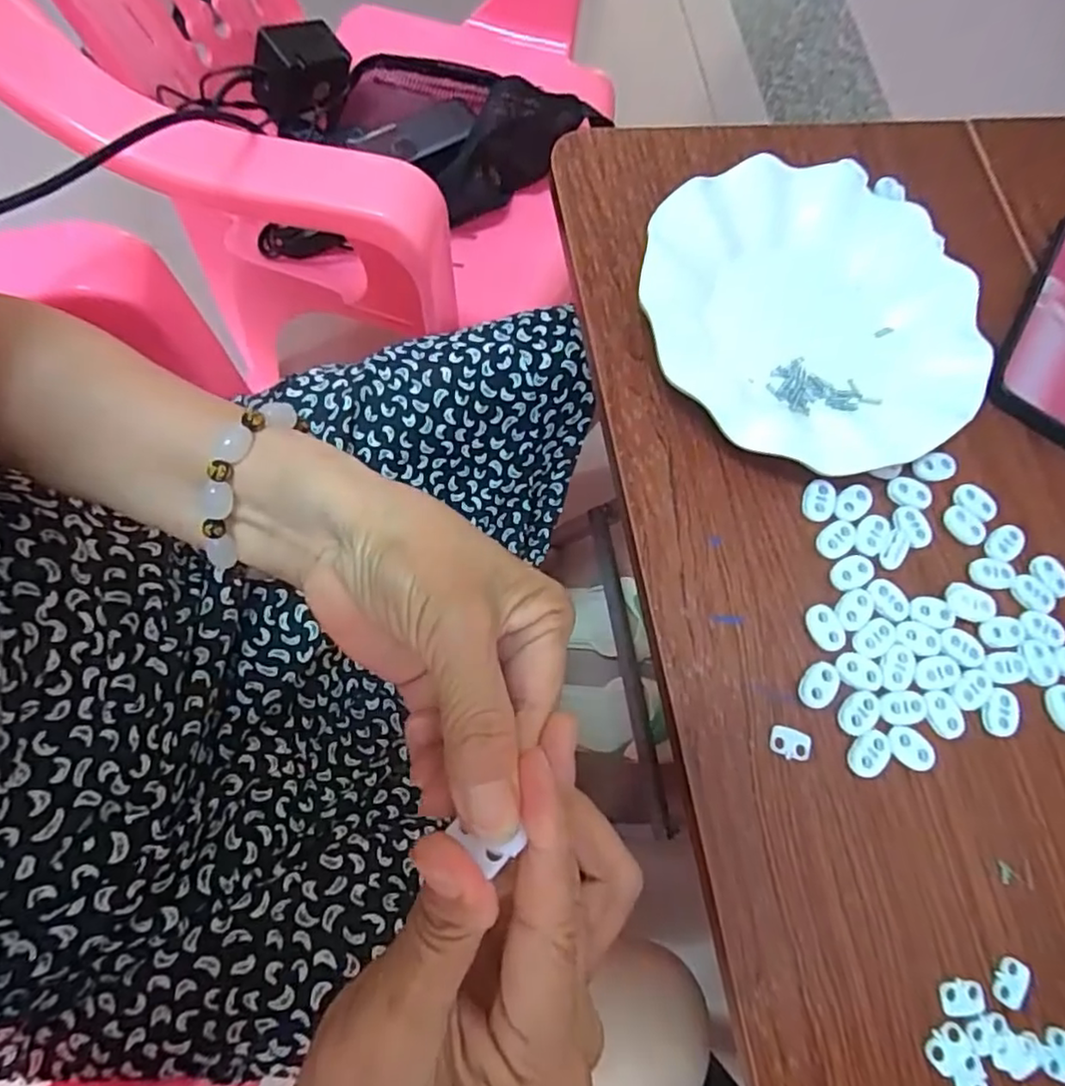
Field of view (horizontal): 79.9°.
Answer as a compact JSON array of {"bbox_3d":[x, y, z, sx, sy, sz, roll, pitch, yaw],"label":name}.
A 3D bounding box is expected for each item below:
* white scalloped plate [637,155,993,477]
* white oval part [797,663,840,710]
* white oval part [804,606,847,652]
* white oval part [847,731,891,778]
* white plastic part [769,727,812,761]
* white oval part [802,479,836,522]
[{"bbox_3d":[0.157,-0.133,0.346,0.183,0.024,0.187,2,74,-5],"label":"white scalloped plate"},{"bbox_3d":[0.135,0.067,0.300,0.016,0.004,0.023,41,74,6],"label":"white oval part"},{"bbox_3d":[0.142,0.041,0.308,0.016,0.004,0.023,-22,77,-11],"label":"white oval part"},{"bbox_3d":[0.155,0.097,0.293,0.016,0.004,0.022,39,74,6],"label":"white oval part"},{"bbox_3d":[0.119,0.093,0.294,0.019,0.004,0.013,14,73,-2],"label":"white plastic part"},{"bbox_3d":[0.148,-0.022,0.326,0.016,0.004,0.020,20,73,0],"label":"white oval part"}]

